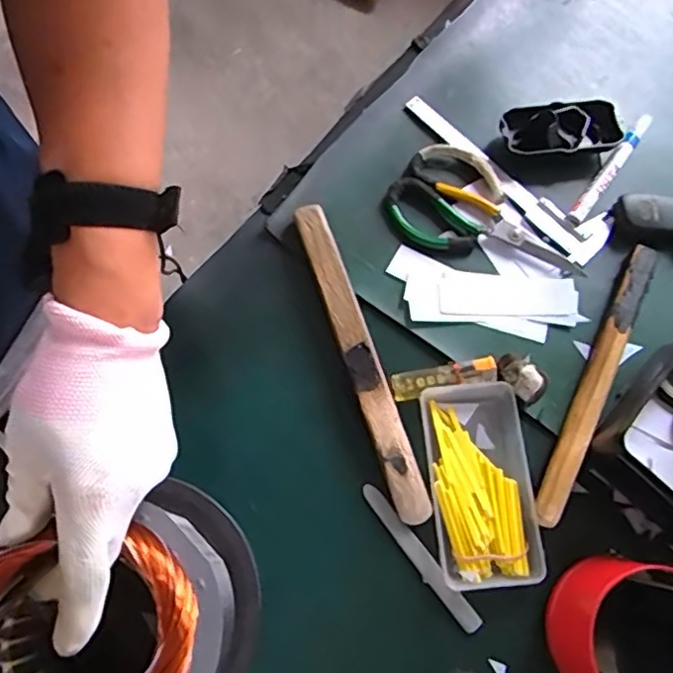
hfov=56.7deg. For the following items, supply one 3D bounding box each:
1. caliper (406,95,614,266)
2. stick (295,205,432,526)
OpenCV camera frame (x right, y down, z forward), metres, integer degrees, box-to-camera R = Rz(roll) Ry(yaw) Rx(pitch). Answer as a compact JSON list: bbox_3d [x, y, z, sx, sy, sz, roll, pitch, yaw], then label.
[{"bbox_3d":[0.157,-0.156,0.590,0.227,0.008,0.057,43,76,12],"label":"caliper"},{"bbox_3d":[0.018,0.016,0.521,0.027,0.021,0.276,-18,73,-7],"label":"stick"}]

